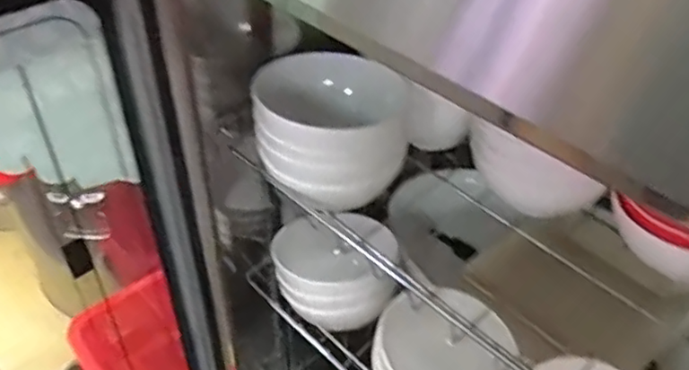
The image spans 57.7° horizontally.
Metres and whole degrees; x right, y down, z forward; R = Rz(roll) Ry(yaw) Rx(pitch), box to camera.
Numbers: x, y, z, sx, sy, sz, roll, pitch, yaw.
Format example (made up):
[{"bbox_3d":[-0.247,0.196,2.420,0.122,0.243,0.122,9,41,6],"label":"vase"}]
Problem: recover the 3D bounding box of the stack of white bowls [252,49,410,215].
[{"bbox_3d":[-0.011,-0.047,0.506,0.114,0.079,0.113,-2,42,-3],"label":"stack of white bowls"}]

